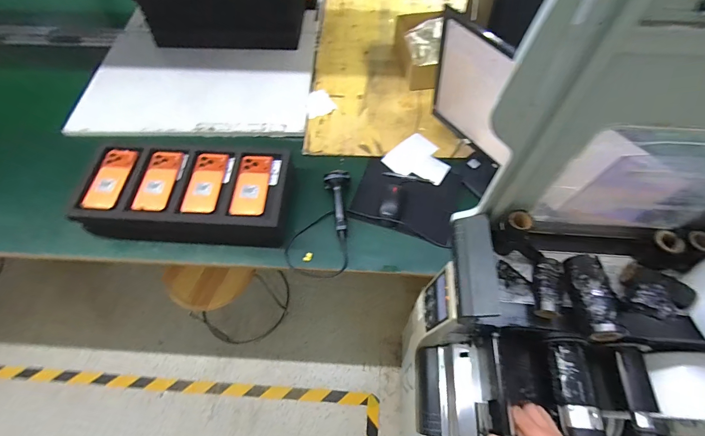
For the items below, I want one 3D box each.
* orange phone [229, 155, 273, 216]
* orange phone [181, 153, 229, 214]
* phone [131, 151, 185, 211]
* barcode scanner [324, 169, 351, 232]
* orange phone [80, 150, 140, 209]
[{"bbox_3d":[-0.234,-0.081,0.799,0.074,0.005,0.167,3,62,3],"label":"orange phone"},{"bbox_3d":[-0.345,-0.085,0.811,0.074,0.013,0.161,9,66,-7],"label":"orange phone"},{"bbox_3d":[-0.454,-0.091,0.809,0.075,0.013,0.162,3,62,3],"label":"phone"},{"bbox_3d":[-0.037,-0.042,0.831,0.059,0.062,0.153,-2,77,0],"label":"barcode scanner"},{"bbox_3d":[-0.570,-0.094,0.808,0.071,0.016,0.159,2,62,3],"label":"orange phone"}]

